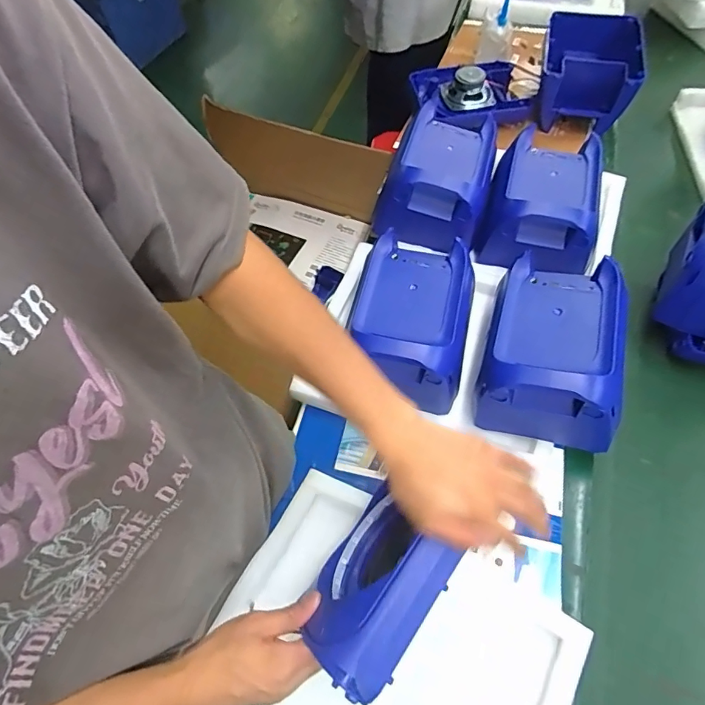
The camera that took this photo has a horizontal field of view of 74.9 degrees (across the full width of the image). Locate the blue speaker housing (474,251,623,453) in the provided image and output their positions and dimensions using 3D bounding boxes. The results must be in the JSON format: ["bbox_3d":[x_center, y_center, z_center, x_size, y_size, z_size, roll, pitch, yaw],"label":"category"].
[{"bbox_3d":[0.255,-0.011,0.579,0.158,0.117,0.211,15,63,11],"label":"blue speaker housing"}]

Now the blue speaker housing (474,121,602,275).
[{"bbox_3d":[0.292,-0.227,0.708,0.155,0.106,0.237,15,63,11],"label":"blue speaker housing"}]

